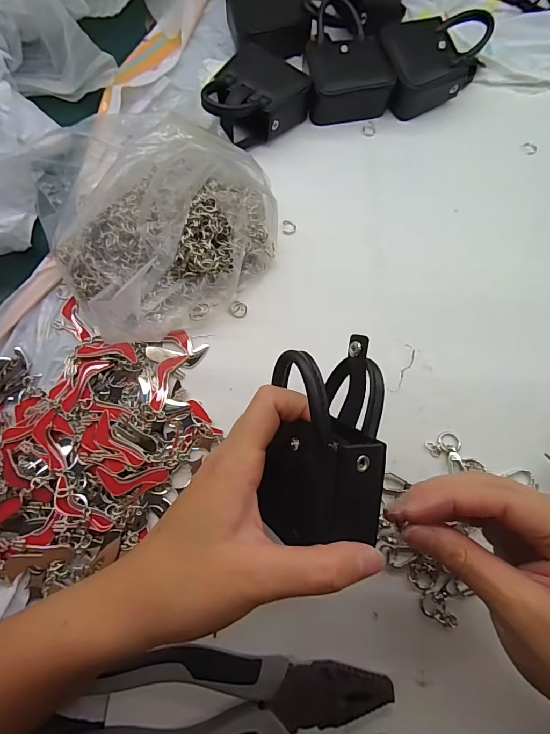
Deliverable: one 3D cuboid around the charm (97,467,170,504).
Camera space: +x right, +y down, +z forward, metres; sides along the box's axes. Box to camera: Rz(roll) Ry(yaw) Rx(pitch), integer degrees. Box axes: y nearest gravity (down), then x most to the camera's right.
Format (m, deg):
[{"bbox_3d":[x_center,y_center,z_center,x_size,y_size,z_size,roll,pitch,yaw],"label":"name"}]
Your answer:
[{"bbox_3d":[-0.097,0.080,0.261,0.046,0.005,0.021,0,73,-1],"label":"charm"}]

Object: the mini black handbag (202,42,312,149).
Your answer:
[{"bbox_3d":[-0.022,-0.241,0.347,0.080,0.039,0.091,43,77,10],"label":"mini black handbag"}]

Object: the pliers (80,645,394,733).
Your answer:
[{"bbox_3d":[-0.024,0.196,0.221,0.178,0.024,0.052,2,73,-1],"label":"pliers"}]

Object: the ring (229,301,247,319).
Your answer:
[{"bbox_3d":[-0.029,-0.046,0.307,0.014,0.004,0.013,0,73,-1],"label":"ring"}]

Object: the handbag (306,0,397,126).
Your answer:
[{"bbox_3d":[0.070,-0.284,0.361,0.077,0.042,0.095,0,73,-1],"label":"handbag"}]

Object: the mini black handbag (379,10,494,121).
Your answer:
[{"bbox_3d":[0.152,-0.292,0.365,0.101,0.045,0.071,-18,75,-6],"label":"mini black handbag"}]

